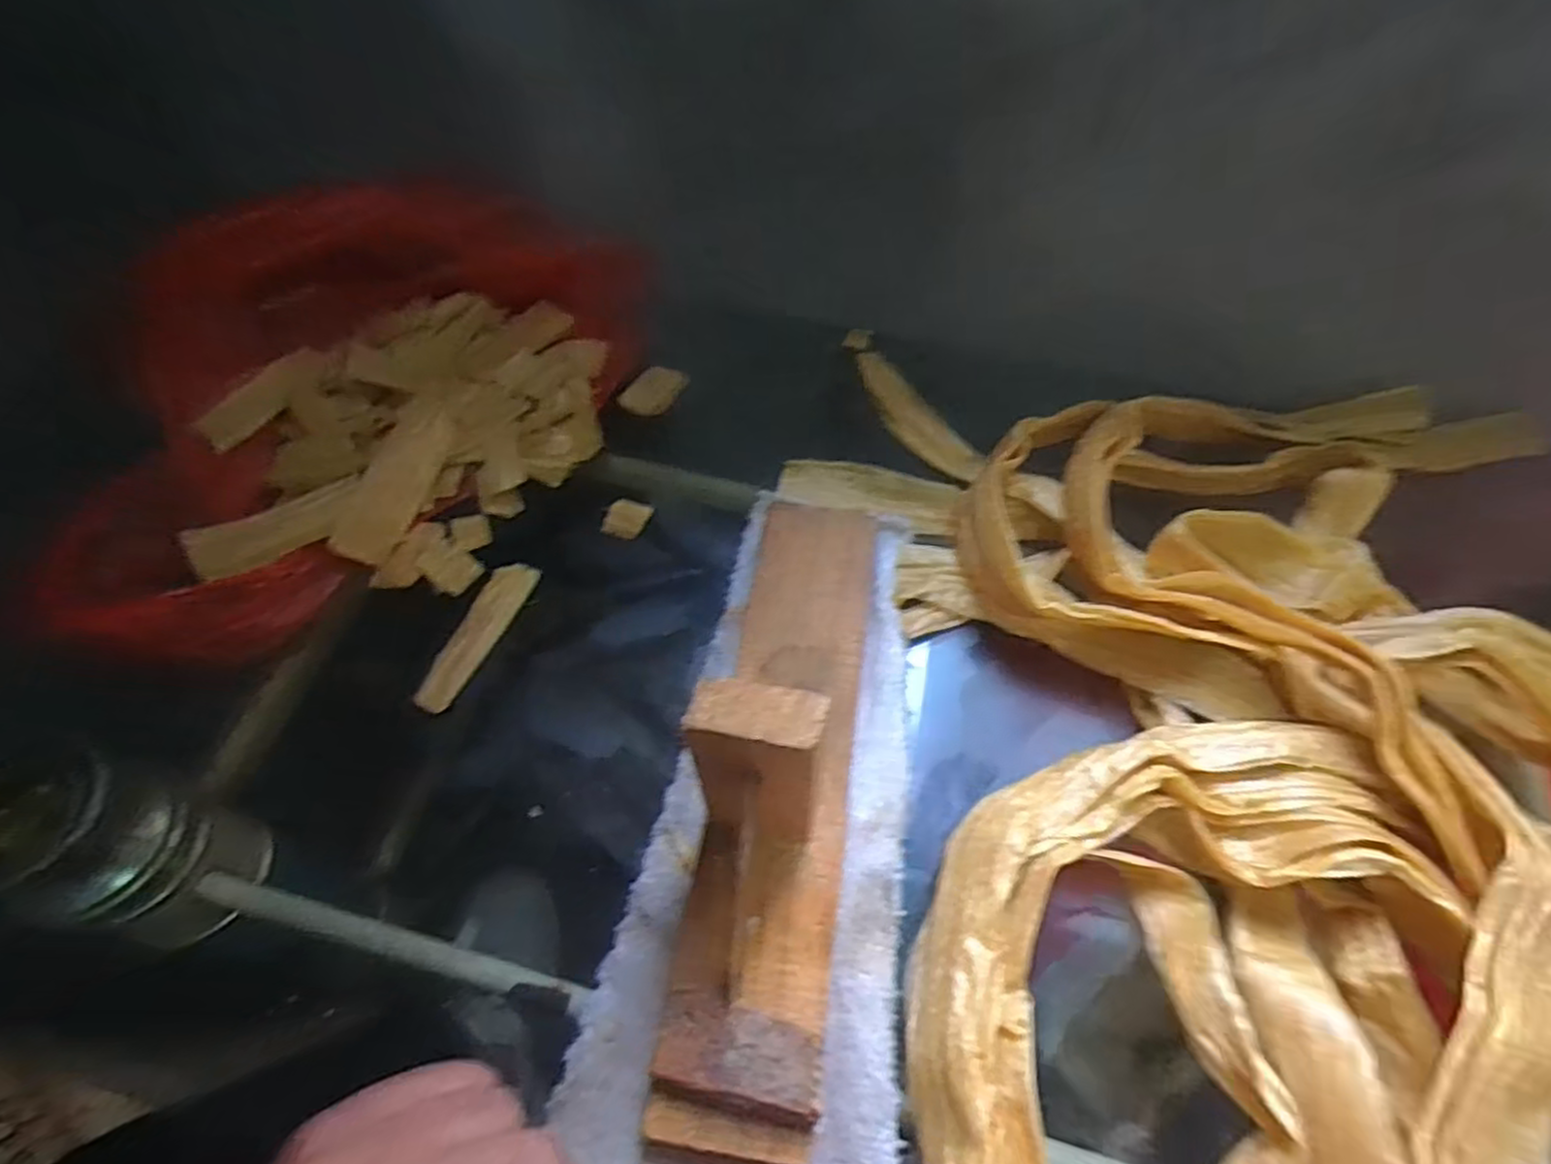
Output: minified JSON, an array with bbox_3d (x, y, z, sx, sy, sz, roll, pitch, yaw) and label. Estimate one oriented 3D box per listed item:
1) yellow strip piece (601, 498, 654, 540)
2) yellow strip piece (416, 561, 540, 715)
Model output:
[{"bbox_3d":[-0.083,-0.036,0.416,0.021,0.005,0.024,14,58,7],"label":"yellow strip piece"},{"bbox_3d":[-0.150,0.024,0.369,0.021,0.008,0.088,17,59,9],"label":"yellow strip piece"}]

